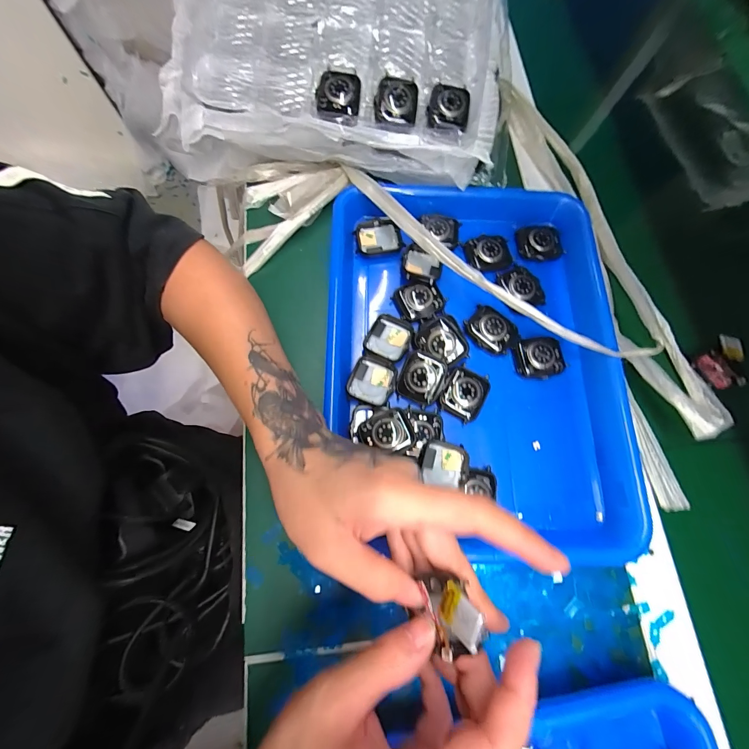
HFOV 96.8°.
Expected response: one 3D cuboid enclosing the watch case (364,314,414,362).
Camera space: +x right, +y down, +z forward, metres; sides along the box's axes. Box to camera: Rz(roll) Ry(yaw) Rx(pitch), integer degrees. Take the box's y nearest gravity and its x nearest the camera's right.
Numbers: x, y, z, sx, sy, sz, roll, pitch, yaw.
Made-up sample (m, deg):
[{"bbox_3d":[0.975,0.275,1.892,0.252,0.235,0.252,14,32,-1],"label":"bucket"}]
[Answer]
[{"bbox_3d":[0.013,-0.033,0.302,0.038,0.011,0.042,19,74,3],"label":"watch case"}]

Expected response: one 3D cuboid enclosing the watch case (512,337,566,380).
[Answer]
[{"bbox_3d":[0.149,-0.015,0.302,0.043,0.008,0.037,-8,74,-5],"label":"watch case"}]

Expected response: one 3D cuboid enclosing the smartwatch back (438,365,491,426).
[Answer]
[{"bbox_3d":[0.079,0.016,0.290,0.036,0.010,0.042,31,75,7],"label":"smartwatch back"}]

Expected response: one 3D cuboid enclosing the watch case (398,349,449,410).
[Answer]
[{"bbox_3d":[0.041,0.004,0.287,0.036,0.011,0.042,25,89,5],"label":"watch case"}]

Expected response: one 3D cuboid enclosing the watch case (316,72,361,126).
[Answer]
[{"bbox_3d":[-0.032,-0.244,0.291,0.036,0.009,0.054,4,74,-1],"label":"watch case"}]

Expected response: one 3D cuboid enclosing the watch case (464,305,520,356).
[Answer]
[{"bbox_3d":[0.108,-0.041,0.305,0.034,0.007,0.047,-40,79,-12],"label":"watch case"}]

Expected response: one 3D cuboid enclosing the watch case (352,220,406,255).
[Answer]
[{"bbox_3d":[0.004,-0.134,0.331,0.046,0.013,0.037,-7,74,-4],"label":"watch case"}]

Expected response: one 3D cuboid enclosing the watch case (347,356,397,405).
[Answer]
[{"bbox_3d":[-0.002,0.006,0.290,0.038,0.010,0.040,17,74,3],"label":"watch case"}]

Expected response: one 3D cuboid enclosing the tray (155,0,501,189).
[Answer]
[{"bbox_3d":[-0.037,-0.373,0.344,0.334,0.057,0.352,6,81,1],"label":"tray"}]

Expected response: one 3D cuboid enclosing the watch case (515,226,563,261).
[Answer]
[{"bbox_3d":[0.165,-0.133,0.331,0.042,0.009,0.037,-7,74,-4],"label":"watch case"}]

